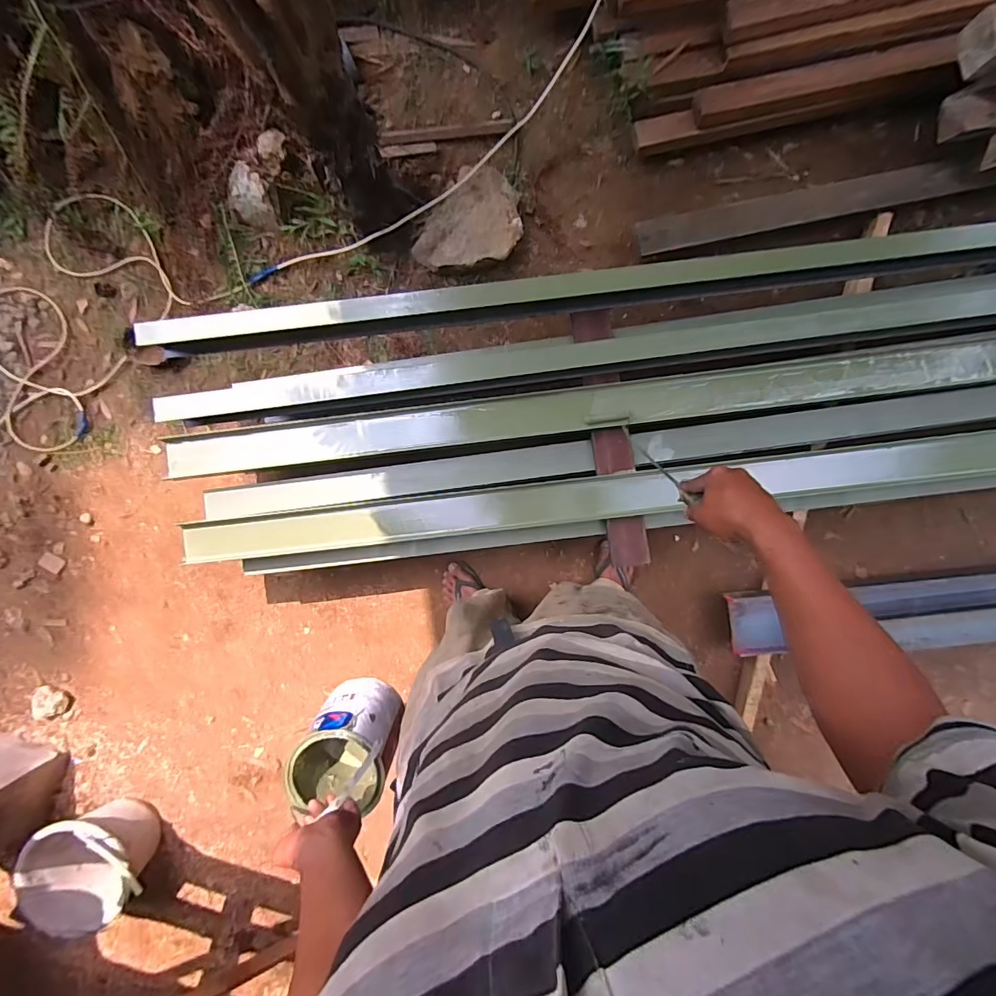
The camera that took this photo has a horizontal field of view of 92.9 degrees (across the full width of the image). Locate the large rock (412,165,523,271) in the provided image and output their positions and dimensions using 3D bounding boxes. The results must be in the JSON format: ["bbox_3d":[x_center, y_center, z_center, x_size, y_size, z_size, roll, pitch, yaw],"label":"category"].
[{"bbox_3d":[-0.059,-0.747,1.302,0.232,0.086,0.319,32,89,1],"label":"large rock"}]

